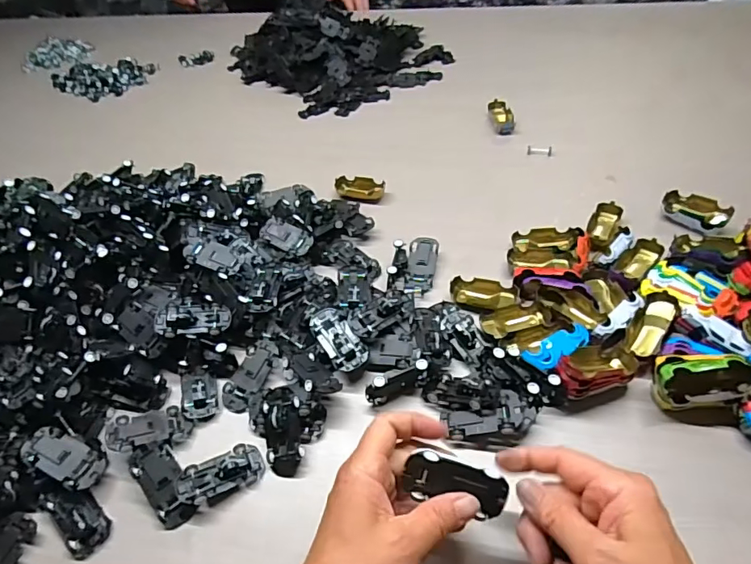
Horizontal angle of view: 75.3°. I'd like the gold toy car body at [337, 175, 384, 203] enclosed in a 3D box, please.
[{"bbox_3d":[-0.020,-0.118,0.613,0.061,0.015,0.031,10,48,17],"label":"gold toy car body"}]

